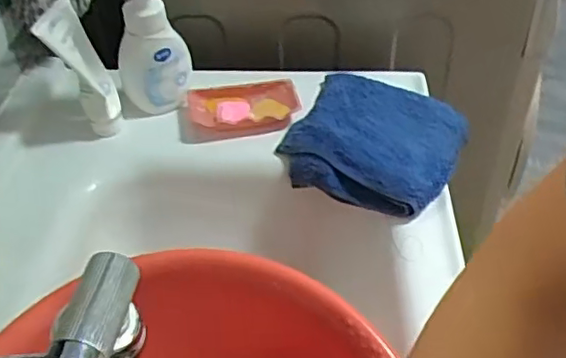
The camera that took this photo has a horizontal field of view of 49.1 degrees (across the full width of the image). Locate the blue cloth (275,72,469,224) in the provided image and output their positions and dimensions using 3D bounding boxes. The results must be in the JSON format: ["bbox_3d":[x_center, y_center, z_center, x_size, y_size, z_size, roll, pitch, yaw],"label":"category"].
[{"bbox_3d":[0.103,-0.045,0.699,0.190,0.043,0.183,22,47,24],"label":"blue cloth"}]

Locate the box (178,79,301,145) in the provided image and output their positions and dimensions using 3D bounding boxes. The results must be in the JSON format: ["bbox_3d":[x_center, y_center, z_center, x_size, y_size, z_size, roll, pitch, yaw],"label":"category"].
[{"bbox_3d":[-0.053,-0.084,0.748,0.145,0.032,0.086,-10,43,-9],"label":"box"}]

